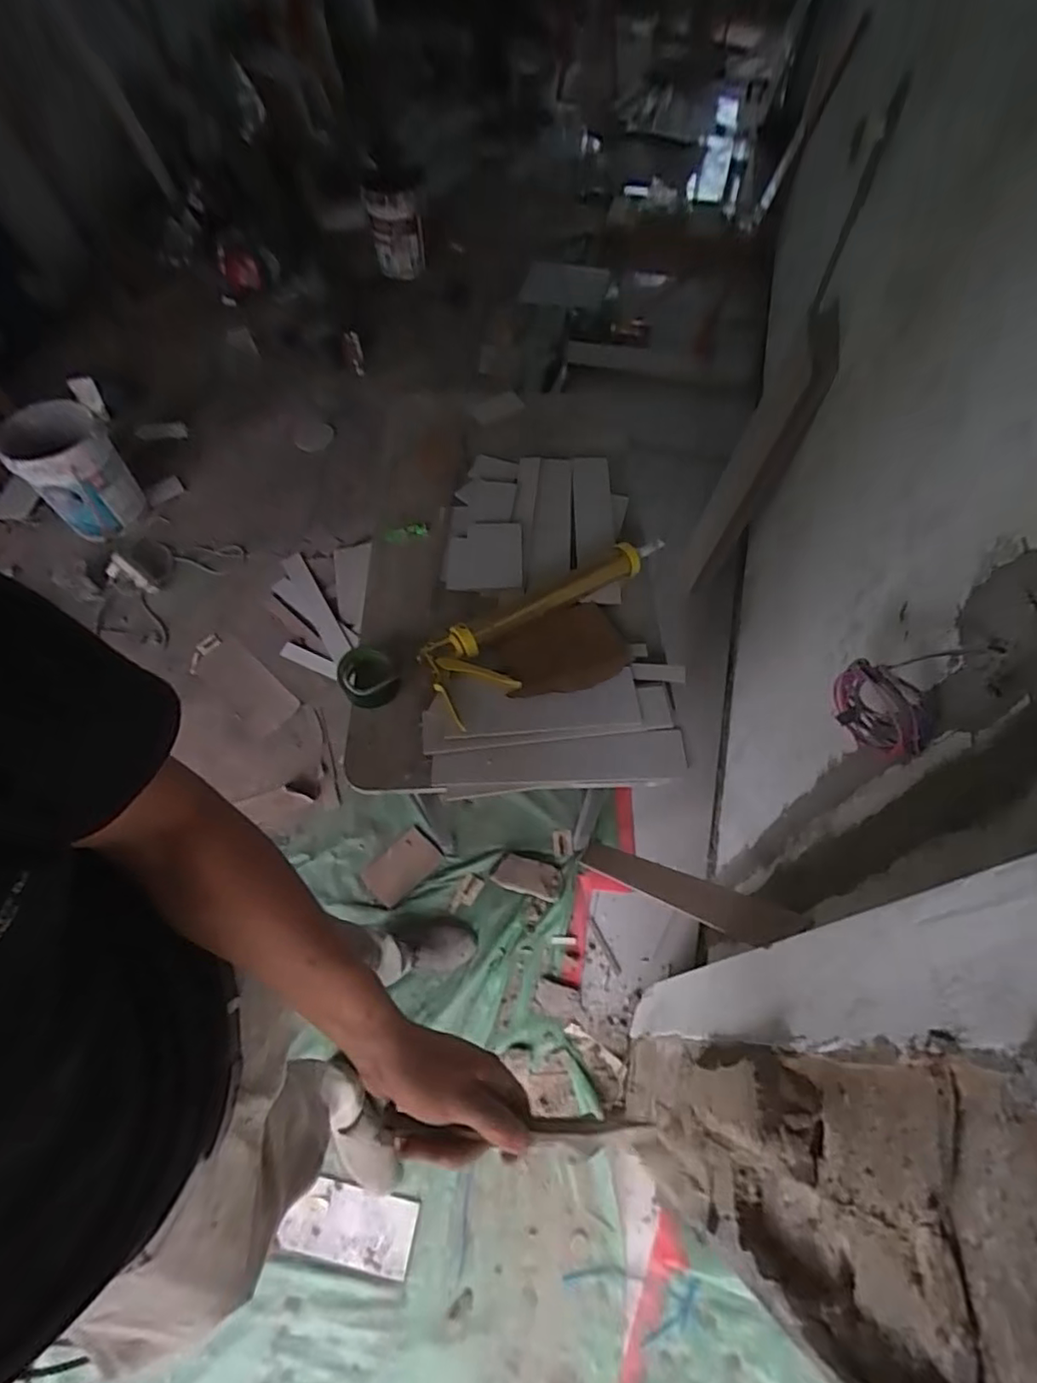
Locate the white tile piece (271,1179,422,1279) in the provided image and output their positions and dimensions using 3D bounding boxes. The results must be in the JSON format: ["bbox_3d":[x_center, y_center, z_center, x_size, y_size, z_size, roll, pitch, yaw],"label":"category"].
[{"bbox_3d":[-0.347,1.087,1.215,0.265,0.016,0.121,9,62,6],"label":"white tile piece"}]

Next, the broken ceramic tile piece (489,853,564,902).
[{"bbox_3d":[0.024,0.483,1.552,0.181,0.023,0.088,13,62,8],"label":"broken ceramic tile piece"}]

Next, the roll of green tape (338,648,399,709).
[{"bbox_3d":[-0.251,-0.023,0.991,0.087,0.053,0.100,-25,64,-12],"label":"roll of green tape"}]

